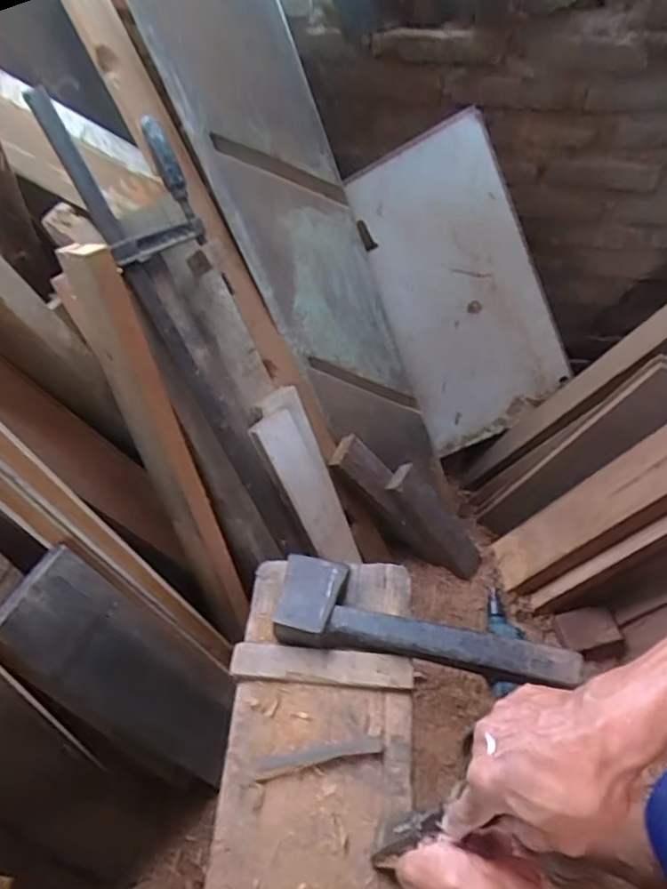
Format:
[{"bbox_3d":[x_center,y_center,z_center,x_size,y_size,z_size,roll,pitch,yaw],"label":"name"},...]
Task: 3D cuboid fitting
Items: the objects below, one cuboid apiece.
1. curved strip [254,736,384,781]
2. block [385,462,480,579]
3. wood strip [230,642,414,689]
[{"bbox_3d":[-0.014,0.311,0.614,0.128,0.004,0.018,-8,52,-9],"label":"curved strip"},{"bbox_3d":[0.215,0.167,1.286,0.057,0.287,0.088,-11,35,46],"label":"block"},{"bbox_3d":[-0.012,0.238,0.662,0.192,0.007,0.037,5,52,2],"label":"wood strip"}]

